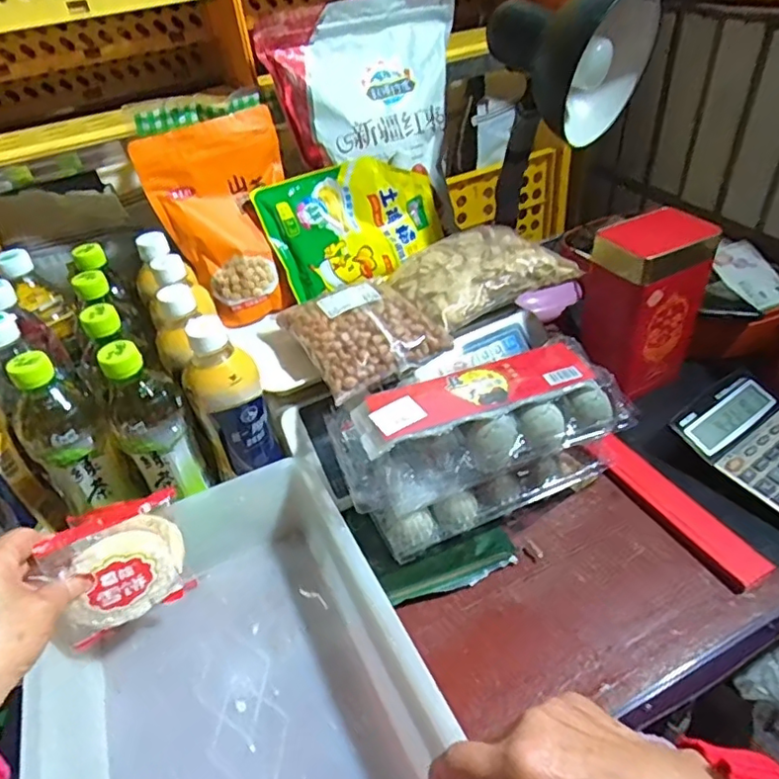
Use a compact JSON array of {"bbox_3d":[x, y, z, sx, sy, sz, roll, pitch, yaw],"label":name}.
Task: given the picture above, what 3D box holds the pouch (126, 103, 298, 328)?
[{"bbox_3d":[-0.169,-0.188,0.652,0.154,0.209,0.065,-27,15,-17],"label":"pouch"}]

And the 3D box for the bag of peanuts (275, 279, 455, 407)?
[{"bbox_3d":[-0.024,-0.064,0.580,0.127,0.034,0.140,-20,42,-18],"label":"bag of peanuts"}]

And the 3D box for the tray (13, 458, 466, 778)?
[{"bbox_3d":[-0.118,0.214,0.422,0.243,0.090,0.326,-20,42,-18],"label":"tray"}]

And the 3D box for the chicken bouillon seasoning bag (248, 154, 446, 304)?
[{"bbox_3d":[-0.040,-0.202,0.685,0.206,0.136,0.040,-29,8,-18],"label":"chicken bouillon seasoning bag"}]

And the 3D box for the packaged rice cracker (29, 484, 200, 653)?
[{"bbox_3d":[-0.201,0.136,0.431,0.106,0.105,0.020,-26,44,-24],"label":"packaged rice cracker"}]

